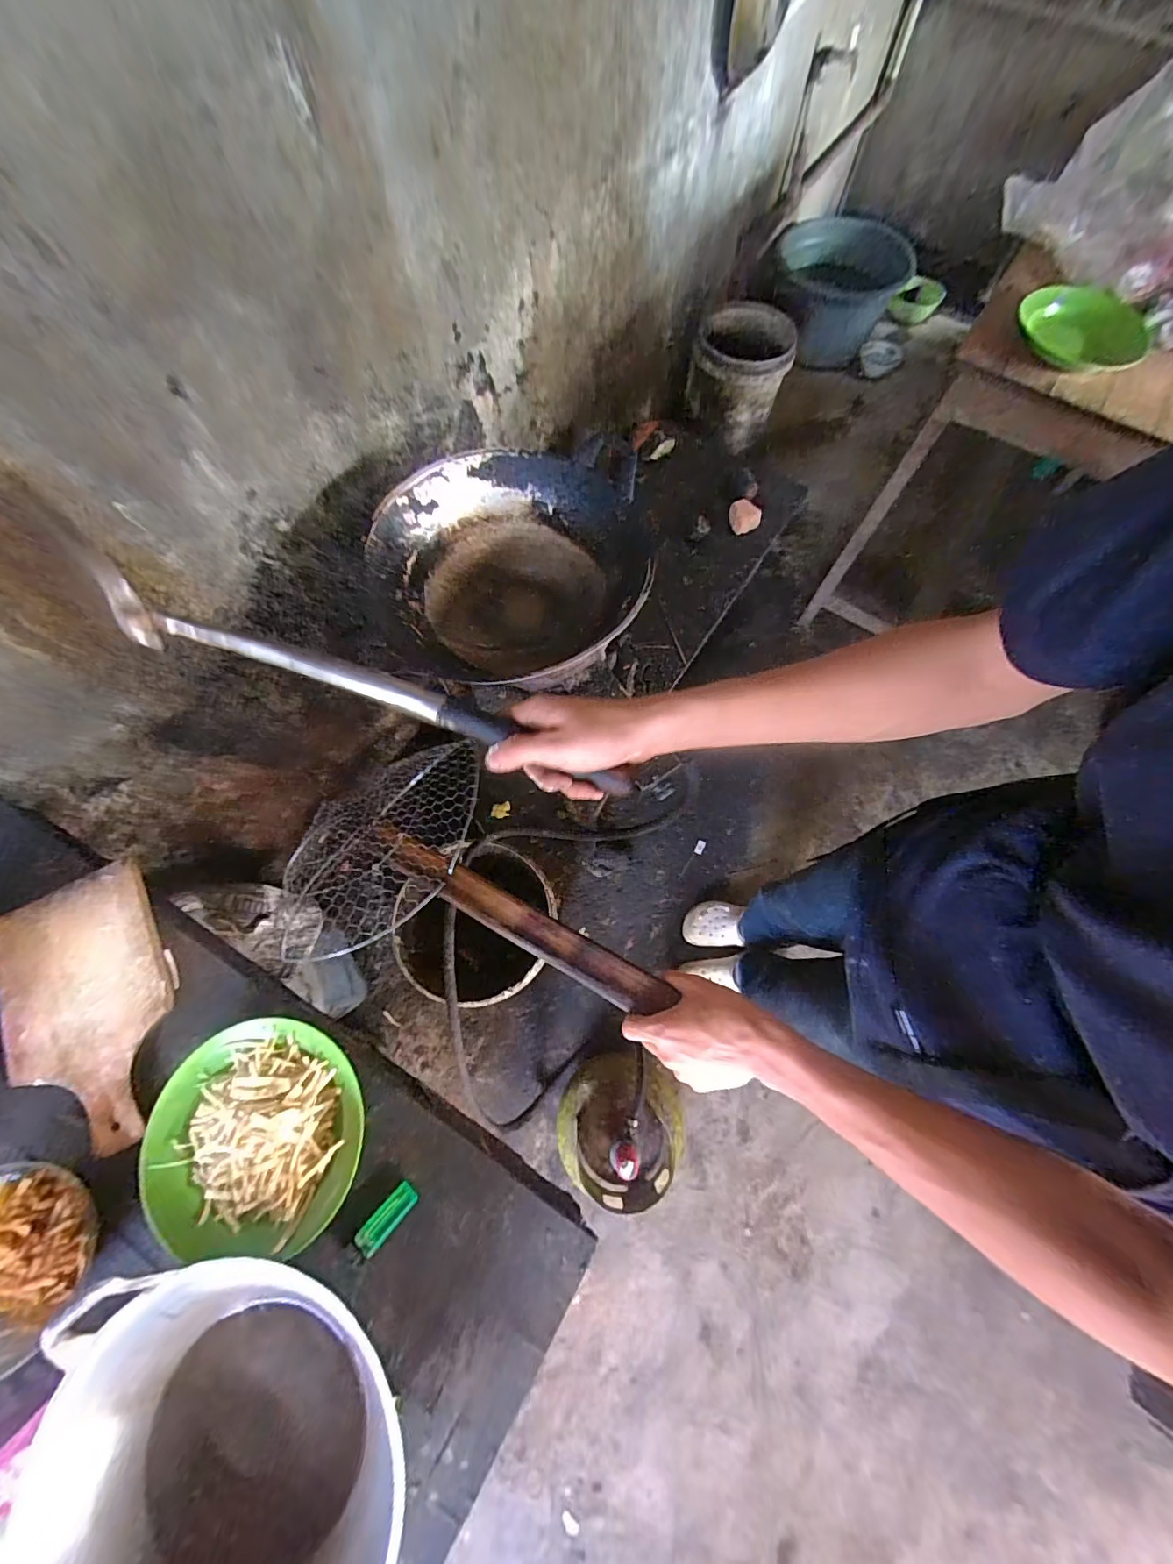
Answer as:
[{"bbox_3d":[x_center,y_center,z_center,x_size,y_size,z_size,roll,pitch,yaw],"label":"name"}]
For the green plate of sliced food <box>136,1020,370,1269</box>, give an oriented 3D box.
[{"bbox_3d":[-0.336,0.353,0.507,0.210,0.044,0.197,0,70,0],"label":"green plate of sliced food"}]

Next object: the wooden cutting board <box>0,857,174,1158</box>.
[{"bbox_3d":[-0.569,0.256,0.566,0.181,0.021,0.301,-25,72,-9],"label":"wooden cutting board"}]

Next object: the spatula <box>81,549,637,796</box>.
[{"bbox_3d":[-0.146,-0.065,0.364,0.384,0.049,0.028,19,71,-5],"label":"spatula"}]

